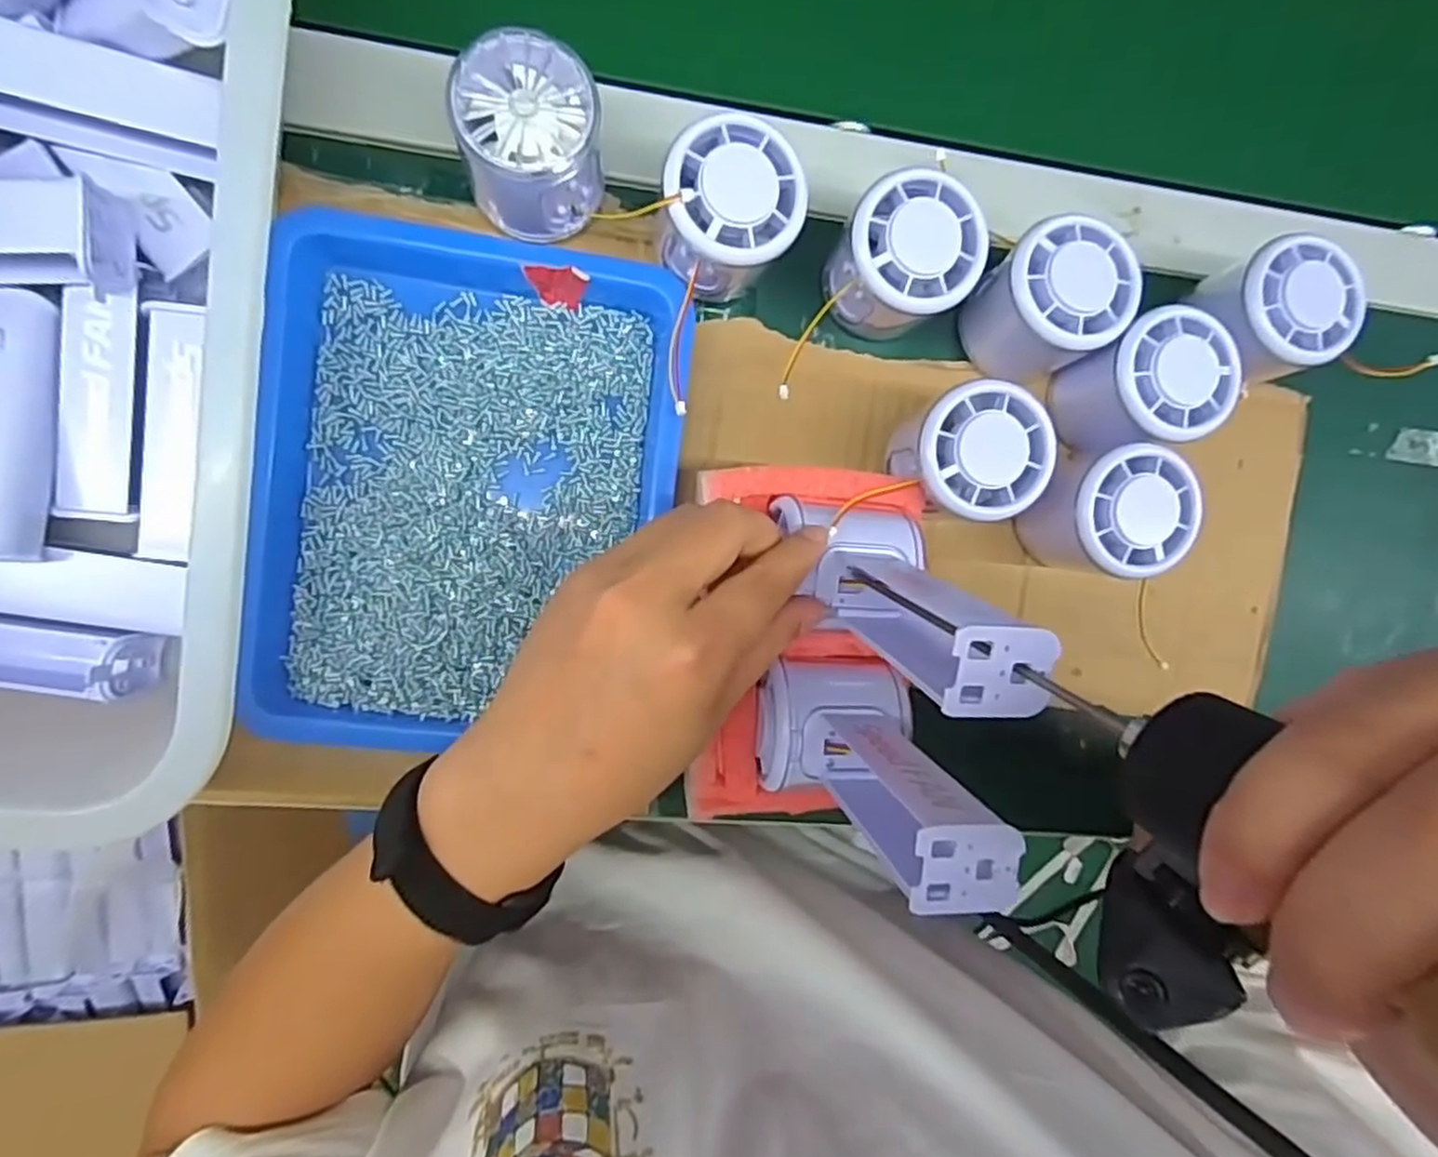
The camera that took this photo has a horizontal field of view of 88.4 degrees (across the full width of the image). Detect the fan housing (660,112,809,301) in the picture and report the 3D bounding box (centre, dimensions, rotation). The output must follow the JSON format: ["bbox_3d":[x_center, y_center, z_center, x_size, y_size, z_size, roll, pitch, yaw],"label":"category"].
[{"bbox_3d":[0.003,-0.152,0.313,0.054,0.052,0.059,8,94,-9],"label":"fan housing"}]

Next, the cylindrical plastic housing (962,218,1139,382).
[{"bbox_3d":[0.147,-0.123,0.335,0.059,0.055,0.061,-22,98,-6],"label":"cylindrical plastic housing"}]

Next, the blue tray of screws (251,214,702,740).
[{"bbox_3d":[-0.105,-0.037,0.323,0.164,0.035,0.221,6,94,-9],"label":"blue tray of screws"}]

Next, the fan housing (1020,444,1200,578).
[{"bbox_3d":[0.176,-0.031,0.342,0.055,0.057,0.055,-1,95,-9],"label":"fan housing"}]

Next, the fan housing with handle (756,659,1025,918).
[{"bbox_3d":[0.053,0.064,0.263,0.053,0.120,0.050,0,95,-9],"label":"fan housing with handle"}]

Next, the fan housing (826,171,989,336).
[{"bbox_3d":[0.078,-0.140,0.326,0.054,0.051,0.058,-1,95,-9],"label":"fan housing"}]

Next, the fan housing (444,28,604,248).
[{"bbox_3d":[-0.077,-0.178,0.302,0.054,0.051,0.058,-1,95,-9],"label":"fan housing"}]

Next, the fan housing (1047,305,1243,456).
[{"bbox_3d":[0.193,-0.090,0.338,0.054,0.054,0.054,-1,95,-9],"label":"fan housing"}]

